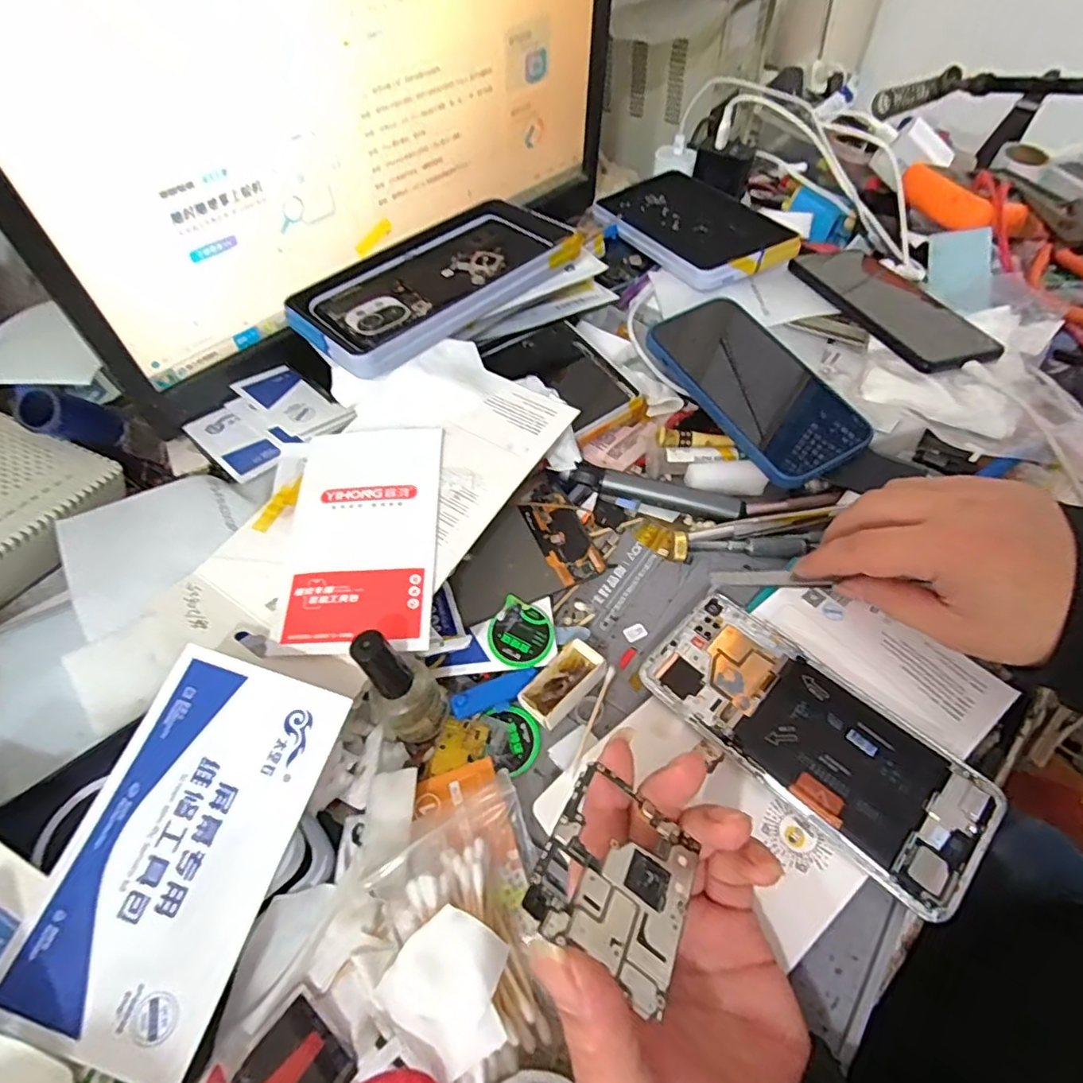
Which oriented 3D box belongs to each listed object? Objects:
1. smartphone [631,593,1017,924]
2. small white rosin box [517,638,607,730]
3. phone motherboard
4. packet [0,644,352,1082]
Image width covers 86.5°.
[{"bbox_3d":[0.134,0.094,0.290,0.074,0.008,0.163,-40,59,-24],"label":"smartphone"},{"bbox_3d":[0.011,0.078,0.317,0.048,0.016,0.025,-38,60,-22],"label":"small white rosin box"},{"bbox_3d":[0.026,0.114,0.200,0.050,0.004,0.062,34,34,8],"label":"phone motherboard"},{"bbox_3d":[-0.145,0.120,0.232,0.080,0.004,0.140,18,67,4],"label":"packet"}]

